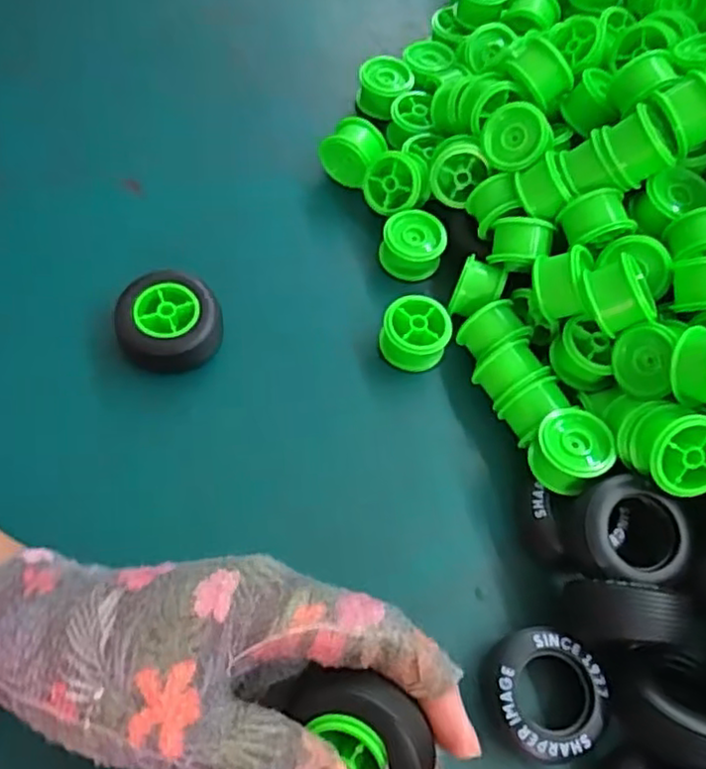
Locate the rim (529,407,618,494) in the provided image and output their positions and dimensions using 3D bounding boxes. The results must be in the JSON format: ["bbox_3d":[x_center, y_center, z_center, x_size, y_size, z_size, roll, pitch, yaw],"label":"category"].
[{"bbox_3d":[0.097,0.031,0.311,0.031,0.024,0.032,2,61,-4],"label":"rim"}]

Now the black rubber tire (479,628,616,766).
[{"bbox_3d":[0.079,0.127,0.283,0.045,0.026,0.048,-3,62,-6],"label":"black rubber tire"}]

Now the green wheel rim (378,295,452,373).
[{"bbox_3d":[0.032,-0.026,0.353,0.033,0.022,0.031,2,61,-3],"label":"green wheel rim"}]

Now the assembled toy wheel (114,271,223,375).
[{"bbox_3d":[-0.092,-0.028,0.343,0.047,0.028,0.049,2,61,-4],"label":"assembled toy wheel"}]

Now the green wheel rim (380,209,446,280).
[{"bbox_3d":[0.033,-0.077,0.381,0.034,0.021,0.031,2,61,-4],"label":"green wheel rim"}]

